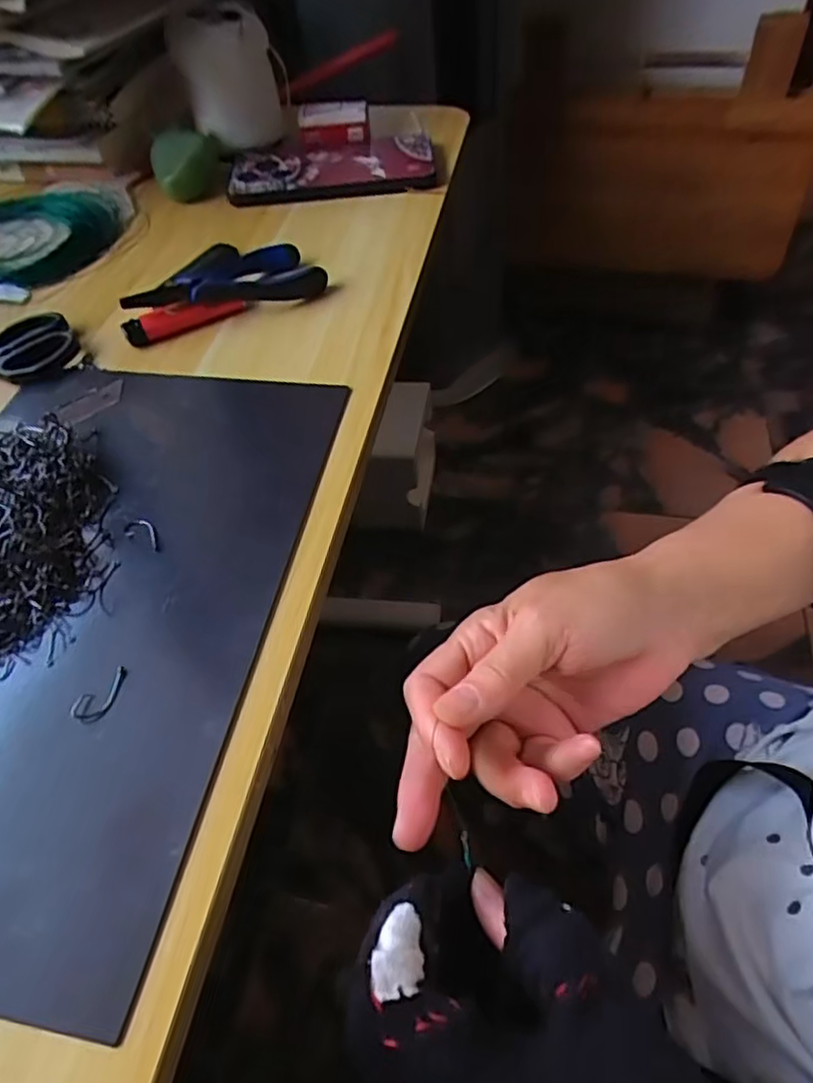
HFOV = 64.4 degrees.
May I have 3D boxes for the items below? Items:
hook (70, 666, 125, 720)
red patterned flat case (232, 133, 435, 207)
[{"bbox_3d":[-0.126,0.061,0.262,0.015,0.004,0.024,4,53,11],"label":"hook"},{"bbox_3d":[-0.060,-0.304,0.525,0.161,0.019,0.077,-5,52,4],"label":"red patterned flat case"}]

